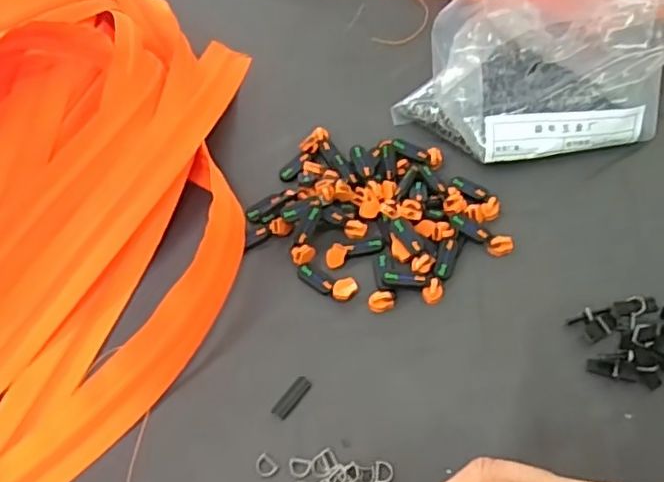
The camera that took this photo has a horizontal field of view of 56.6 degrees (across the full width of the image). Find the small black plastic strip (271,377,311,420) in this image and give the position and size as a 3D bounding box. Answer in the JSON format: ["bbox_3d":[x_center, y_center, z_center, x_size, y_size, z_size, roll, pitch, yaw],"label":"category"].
[{"bbox_3d":[-0.021,0.082,0.326,0.008,0.004,0.025,31,66,21],"label":"small black plastic strip"}]

